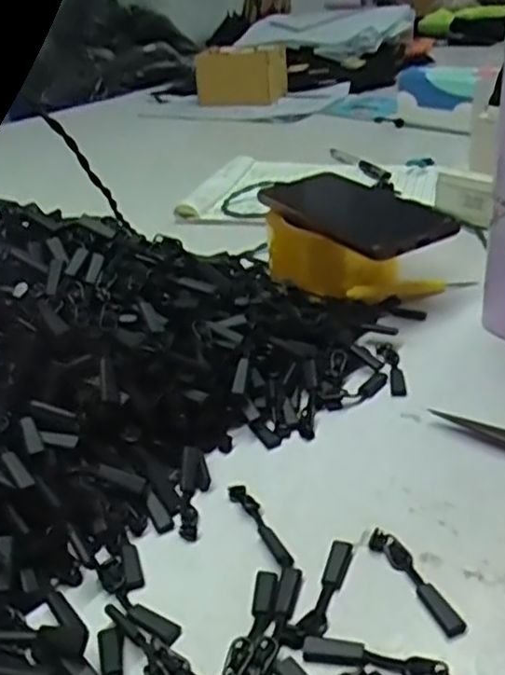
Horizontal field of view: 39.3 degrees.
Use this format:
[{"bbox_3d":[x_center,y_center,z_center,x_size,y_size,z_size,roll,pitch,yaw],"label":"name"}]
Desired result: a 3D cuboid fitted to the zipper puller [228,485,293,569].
[{"bbox_3d":[0.004,0.088,0.338,0.010,0.004,0.059,-19,32,-22],"label":"zipper puller"}]

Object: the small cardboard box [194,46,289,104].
[{"bbox_3d":[-0.024,-0.439,1.182,0.144,0.082,0.079,14,35,30],"label":"small cardboard box"}]

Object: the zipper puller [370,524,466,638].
[{"bbox_3d":[0.070,0.103,0.302,0.011,0.006,0.058,-18,32,-20],"label":"zipper puller"}]

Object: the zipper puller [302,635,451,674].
[{"bbox_3d":[0.047,0.123,0.270,0.056,0.005,0.012,7,32,21],"label":"zipper puller"}]

